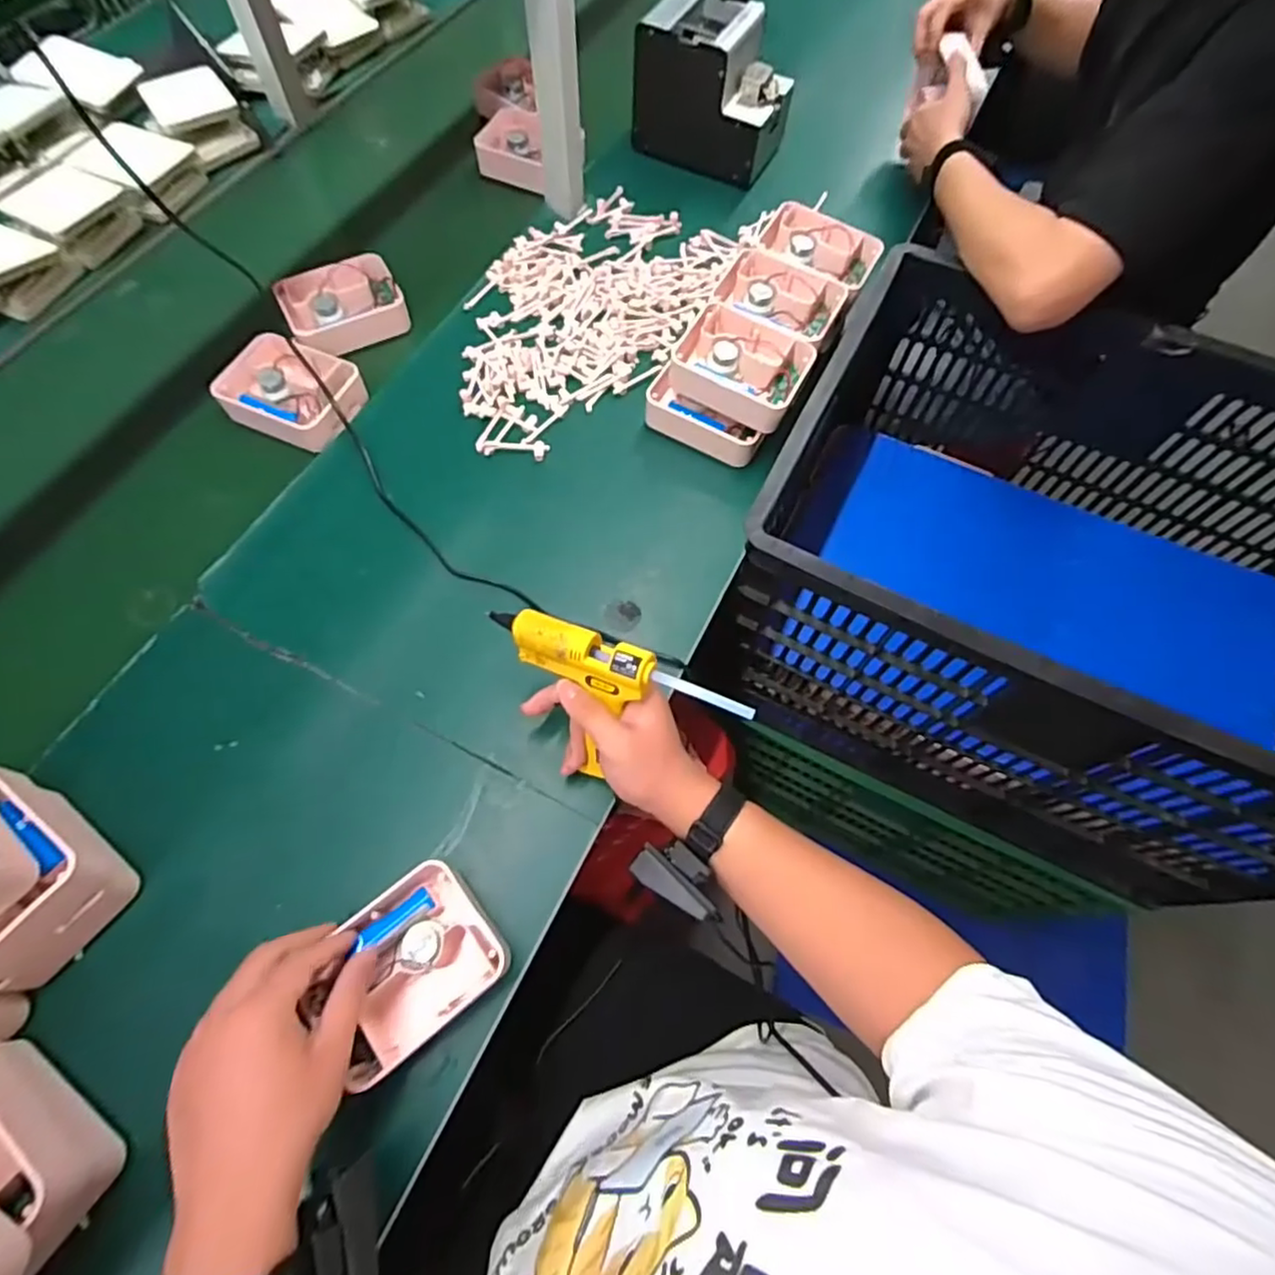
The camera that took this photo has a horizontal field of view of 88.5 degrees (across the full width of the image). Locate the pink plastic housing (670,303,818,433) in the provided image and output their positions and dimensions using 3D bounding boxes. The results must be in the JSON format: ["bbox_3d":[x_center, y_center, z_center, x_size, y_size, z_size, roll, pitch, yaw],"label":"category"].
[{"bbox_3d":[0.106,-0.279,0.678,0.135,0.042,0.097,24,67,9],"label":"pink plastic housing"}]

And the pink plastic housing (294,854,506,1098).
[{"bbox_3d":[-0.165,0.238,0.477,0.121,0.036,0.101,-38,74,-17],"label":"pink plastic housing"}]

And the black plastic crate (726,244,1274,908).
[{"bbox_3d":[0.480,-0.061,0.784,0.653,0.412,0.470,25,67,9],"label":"black plastic crate"}]

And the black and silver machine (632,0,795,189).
[{"bbox_3d":[0.102,-0.724,0.869,0.192,0.147,0.127,24,67,9],"label":"black and silver machine"}]

